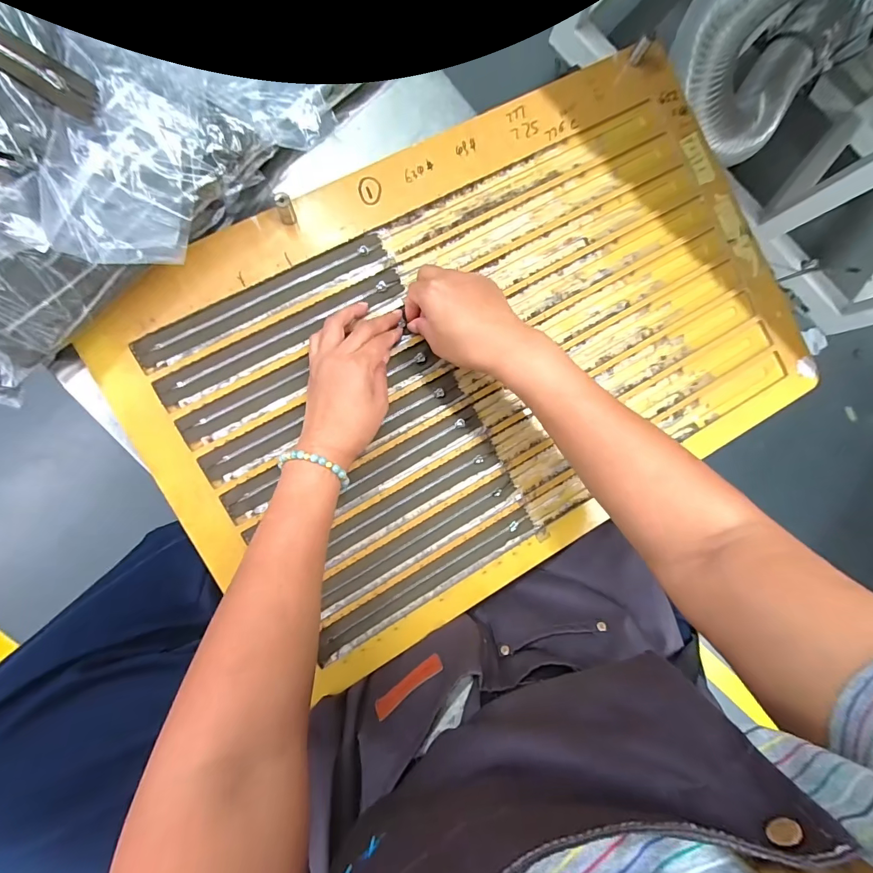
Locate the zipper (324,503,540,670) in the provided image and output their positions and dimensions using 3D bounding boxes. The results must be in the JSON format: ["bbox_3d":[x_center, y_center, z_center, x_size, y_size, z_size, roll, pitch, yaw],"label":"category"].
[{"bbox_3d":[-0.008,0.149,0.405,0.249,0.005,0.026,-30,93,-8],"label":"zipper"}]

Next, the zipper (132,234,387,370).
[{"bbox_3d":[-0.170,-0.140,0.391,0.257,0.008,0.027,-30,95,-8],"label":"zipper"}]

